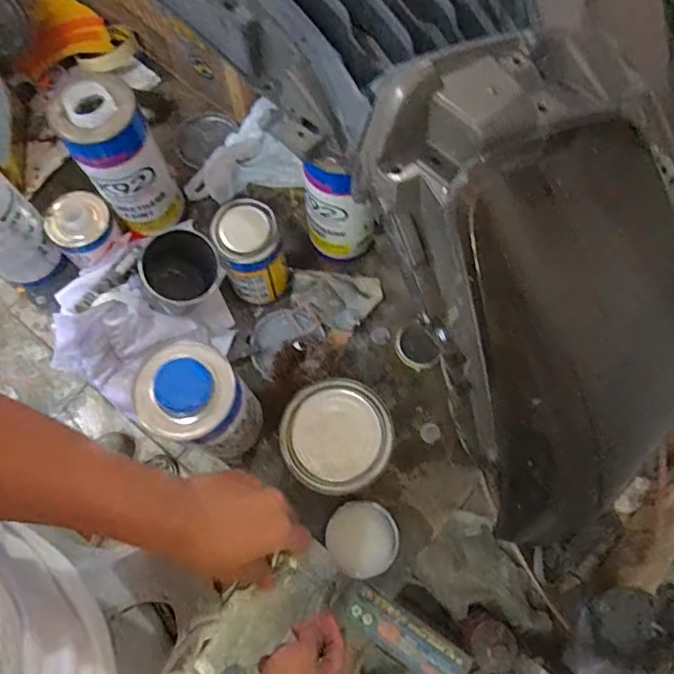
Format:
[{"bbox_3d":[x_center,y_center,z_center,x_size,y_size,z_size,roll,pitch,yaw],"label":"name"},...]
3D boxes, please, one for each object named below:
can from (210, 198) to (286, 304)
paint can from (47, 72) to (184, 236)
[{"bbox_3d":[-0.096,-0.091,0.602,0.064,0.130,0.068,0,74,-1],"label":"can"},{"bbox_3d":[-0.236,-0.192,0.595,0.080,0.184,0.074,0,74,-1],"label":"paint can"}]

